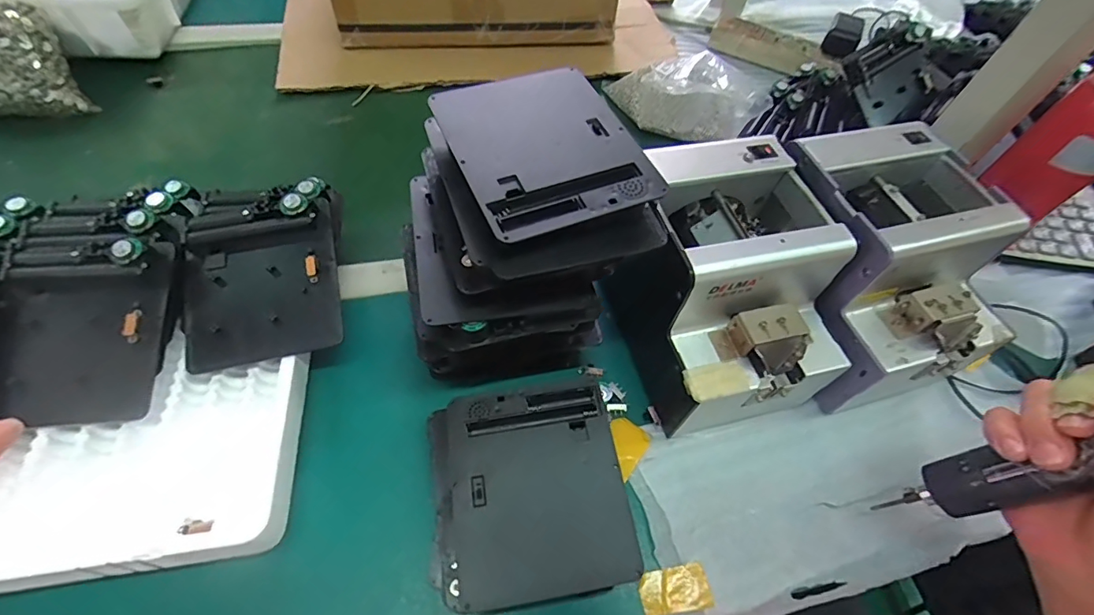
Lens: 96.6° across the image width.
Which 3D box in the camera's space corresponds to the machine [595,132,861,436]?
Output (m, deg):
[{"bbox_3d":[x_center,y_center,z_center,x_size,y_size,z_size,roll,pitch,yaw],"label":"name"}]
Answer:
[{"bbox_3d":[0.136,-0.013,0.378,0.126,0.139,0.165,-14,59,-14],"label":"machine"}]

